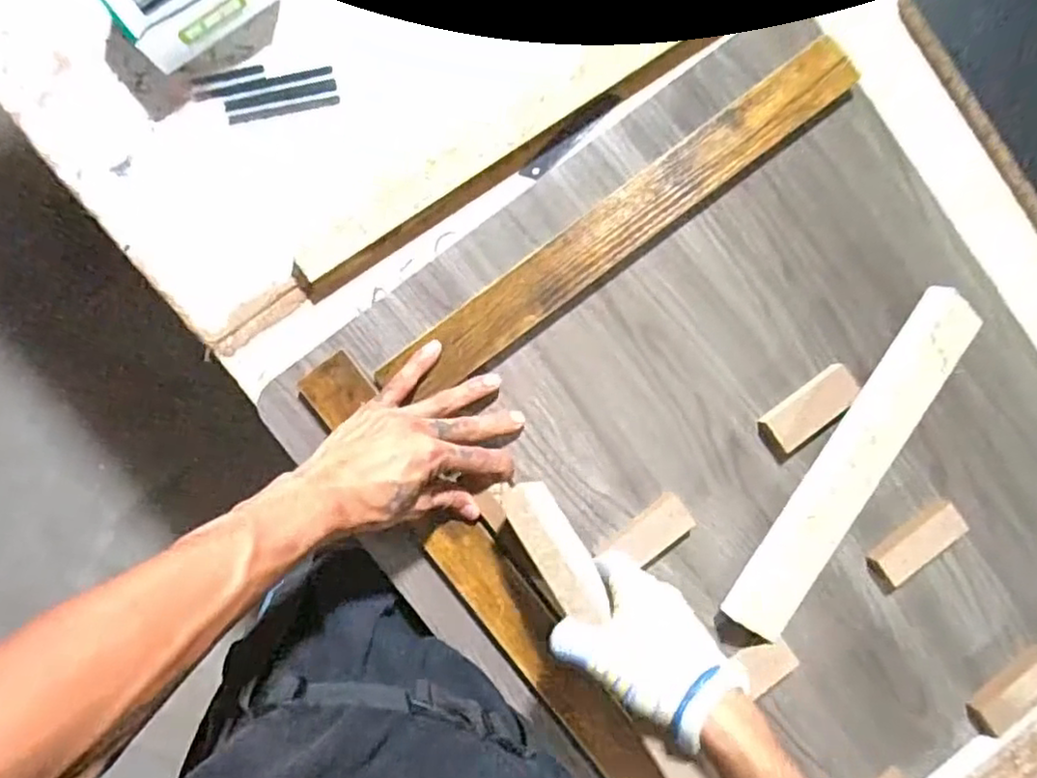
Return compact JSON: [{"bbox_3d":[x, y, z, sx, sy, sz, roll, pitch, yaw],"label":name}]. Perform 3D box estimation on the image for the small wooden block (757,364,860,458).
[{"bbox_3d":[0.238,0.018,0.539,0.084,0.015,0.035,-38,95,-2],"label":"small wooden block"}]

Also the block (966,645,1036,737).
[{"bbox_3d":[0.430,0.260,0.567,0.090,0.013,0.031,-39,95,-2],"label":"block"}]

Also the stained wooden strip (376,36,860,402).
[{"bbox_3d":[0.086,-0.133,0.514,0.429,0.011,0.050,-37,92,-2],"label":"stained wooden strip"}]

